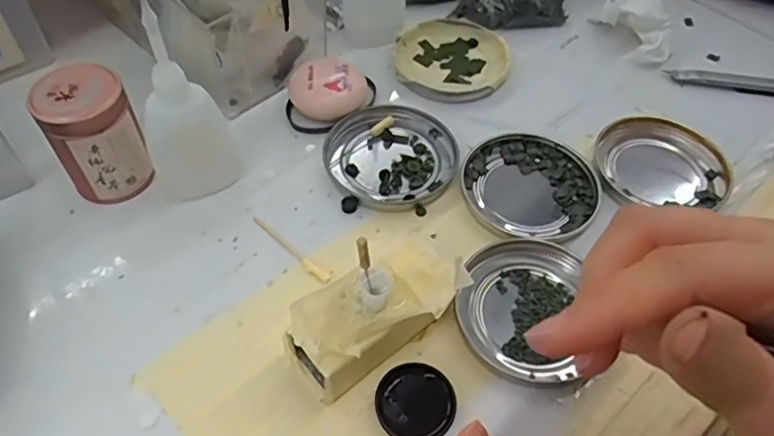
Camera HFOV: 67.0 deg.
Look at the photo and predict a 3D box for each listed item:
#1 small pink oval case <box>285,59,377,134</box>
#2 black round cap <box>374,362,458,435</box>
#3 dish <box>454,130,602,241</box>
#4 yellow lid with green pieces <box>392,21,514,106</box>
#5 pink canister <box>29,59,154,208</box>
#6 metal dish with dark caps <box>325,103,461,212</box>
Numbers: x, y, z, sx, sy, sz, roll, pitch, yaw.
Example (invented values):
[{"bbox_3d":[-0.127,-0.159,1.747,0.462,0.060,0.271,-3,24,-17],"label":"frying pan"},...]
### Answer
[{"bbox_3d":[-0.036,-0.078,0.373,0.054,0.023,0.046,2,53,-1],"label":"small pink oval case"},{"bbox_3d":[0.013,0.084,0.266,0.035,0.005,0.035,1,53,-2],"label":"black round cap"},{"bbox_3d":[0.084,-0.020,0.345,0.078,0.007,0.071,1,53,-2],"label":"dish"},{"bbox_3d":[0.046,-0.113,0.412,0.080,0.010,0.081,20,55,12],"label":"yellow lid with green pieces"},{"bbox_3d":[-0.156,-0.043,0.316,0.043,0.066,0.039,-28,59,-21],"label":"pink canister"},{"bbox_3d":[0.002,-0.039,0.356,0.078,0.008,0.074,1,53,-2],"label":"metal dish with dark caps"}]

